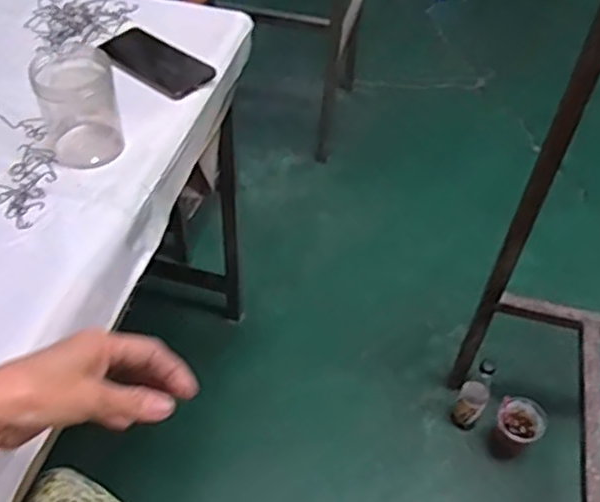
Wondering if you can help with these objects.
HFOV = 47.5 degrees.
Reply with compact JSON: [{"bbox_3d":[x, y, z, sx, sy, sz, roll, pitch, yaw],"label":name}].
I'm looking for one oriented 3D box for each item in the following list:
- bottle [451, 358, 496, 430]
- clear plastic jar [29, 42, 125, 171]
[{"bbox_3d":[0.360,0.295,1.399,0.059,0.225,0.060,2,49,-2],"label":"bottle"},{"bbox_3d":[-0.256,-0.165,0.801,0.089,0.109,0.083,-15,52,-16],"label":"clear plastic jar"}]

